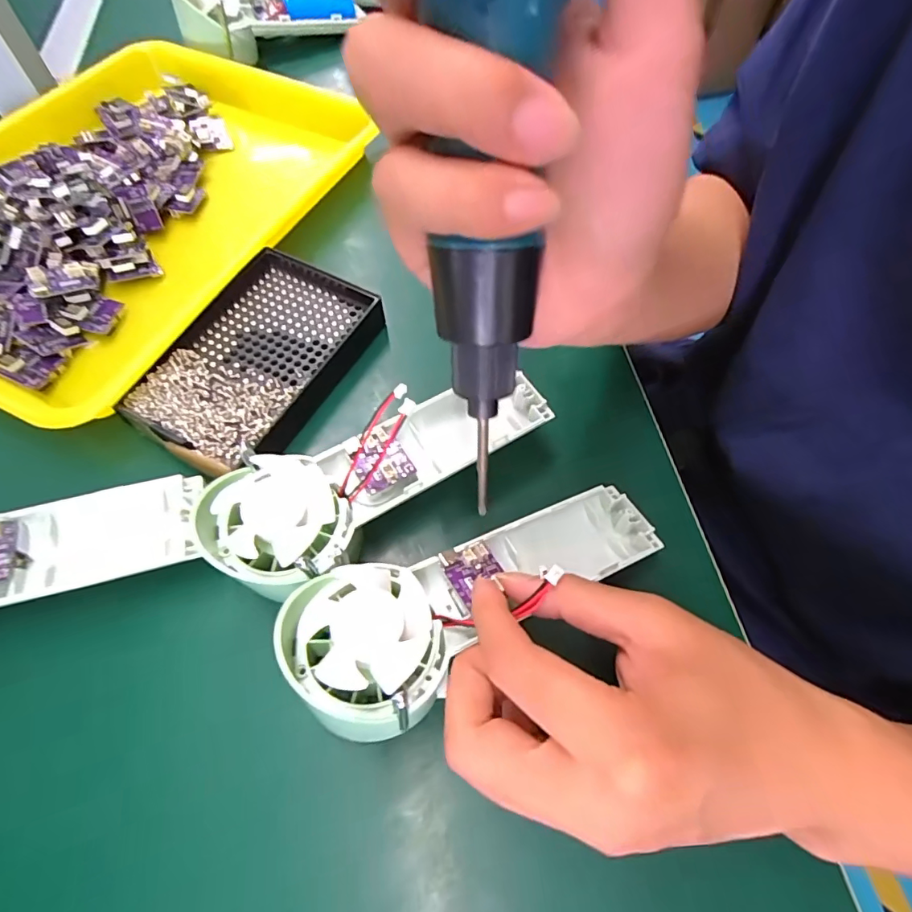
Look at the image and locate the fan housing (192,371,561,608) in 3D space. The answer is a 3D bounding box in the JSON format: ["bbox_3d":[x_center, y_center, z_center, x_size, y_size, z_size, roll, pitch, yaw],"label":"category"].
[{"bbox_3d":[-0.033,0.004,0.240,0.177,0.027,0.060,-30,68,-17],"label":"fan housing"}]

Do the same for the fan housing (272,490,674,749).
[{"bbox_3d":[0.014,0.058,0.217,0.172,0.032,0.061,-16,63,-29],"label":"fan housing"}]

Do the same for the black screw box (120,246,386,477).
[{"bbox_3d":[-0.117,-0.058,0.287,0.090,0.023,0.140,33,66,14],"label":"black screw box"}]

